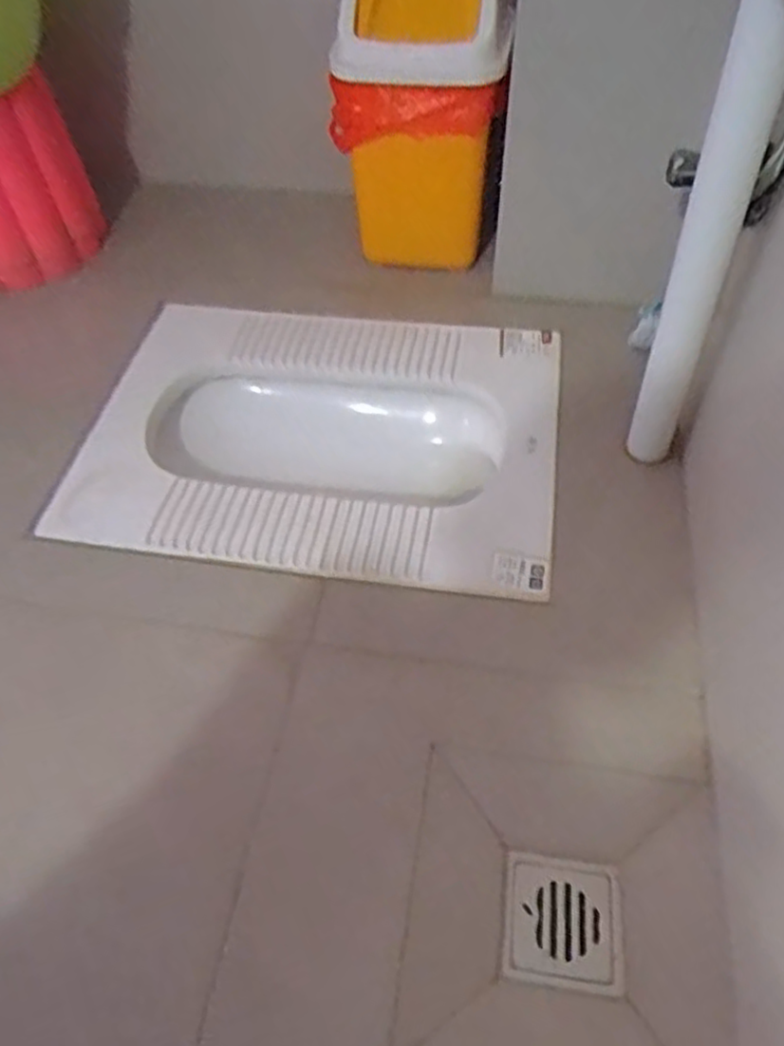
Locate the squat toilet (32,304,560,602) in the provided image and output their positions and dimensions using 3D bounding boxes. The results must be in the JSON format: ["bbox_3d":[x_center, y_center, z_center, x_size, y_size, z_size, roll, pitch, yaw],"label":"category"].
[{"bbox_3d":[-0.093,-0.092,1.001,0.604,0.130,0.461,8,54,7],"label":"squat toilet"}]

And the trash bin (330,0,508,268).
[{"bbox_3d":[0.032,-0.561,1.066,0.227,0.397,0.176,-2,54,0],"label":"trash bin"}]

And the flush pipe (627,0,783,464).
[{"bbox_3d":[0.299,-0.242,0.716,0.056,0.503,0.049,10,53,12],"label":"flush pipe"}]

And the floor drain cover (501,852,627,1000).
[{"bbox_3d":[0.141,0.326,0.604,0.093,0.007,0.095,5,52,9],"label":"floor drain cover"}]

